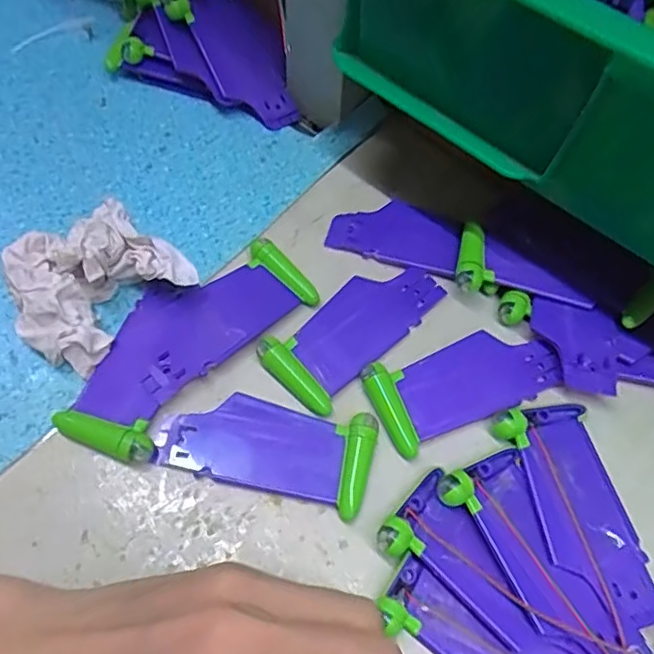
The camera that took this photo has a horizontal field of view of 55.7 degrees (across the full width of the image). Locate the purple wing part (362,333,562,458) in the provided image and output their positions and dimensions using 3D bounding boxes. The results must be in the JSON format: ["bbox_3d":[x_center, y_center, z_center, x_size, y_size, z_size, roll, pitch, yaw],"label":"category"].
[{"bbox_3d":[0.062,0.023,0.281,0.086,0.008,0.040,-22,63,-14],"label":"purple wing part"}]

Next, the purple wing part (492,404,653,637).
[{"bbox_3d":[0.100,0.075,0.252,0.040,0.009,0.089,-8,61,-6],"label":"purple wing part"}]

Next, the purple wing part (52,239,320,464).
[{"bbox_3d":[-0.065,0.004,0.283,0.057,0.011,0.124,38,66,18],"label":"purple wing part"}]

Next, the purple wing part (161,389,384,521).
[{"bbox_3d":[-0.026,0.049,0.261,0.088,0.008,0.038,11,61,5],"label":"purple wing part"}]

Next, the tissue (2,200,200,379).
[{"bbox_3d":[-0.105,-0.020,0.278,0.072,0.038,0.057,-35,67,-19],"label":"tissue"}]

